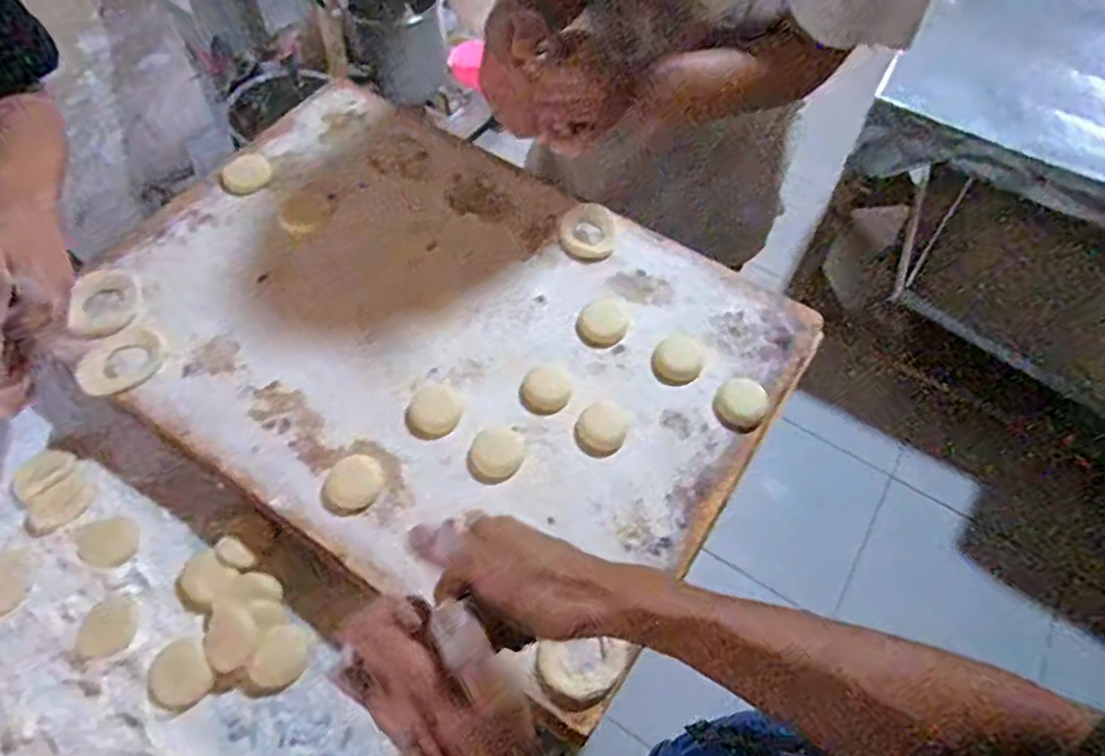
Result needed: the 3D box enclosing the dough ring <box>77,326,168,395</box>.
[{"bbox_3d":[-0.362,-0.016,0.589,0.070,0.008,0.061,-25,63,-16],"label":"dough ring"}]

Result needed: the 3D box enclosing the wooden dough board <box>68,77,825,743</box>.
[{"bbox_3d":[-0.103,-0.052,0.630,0.583,0.018,0.415,29,62,15],"label":"wooden dough board"}]

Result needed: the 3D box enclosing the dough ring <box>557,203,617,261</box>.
[{"bbox_3d":[0.034,-0.144,0.681,0.055,0.008,0.069,8,59,3],"label":"dough ring"}]

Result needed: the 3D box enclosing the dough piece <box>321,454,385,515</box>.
[{"bbox_3d":[-0.154,0.082,0.542,0.041,0.006,0.049,30,63,15],"label":"dough piece"}]

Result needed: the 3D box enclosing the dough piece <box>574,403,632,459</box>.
[{"bbox_3d":[0.041,0.042,0.576,0.048,0.011,0.041,-29,64,-18],"label":"dough piece"}]

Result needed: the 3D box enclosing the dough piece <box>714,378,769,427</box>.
[{"bbox_3d":[0.158,0.019,0.584,0.041,0.012,0.047,27,62,14],"label":"dough piece"}]

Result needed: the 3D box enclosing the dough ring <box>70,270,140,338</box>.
[{"bbox_3d":[-0.400,-0.065,0.627,0.060,0.011,0.076,-14,61,-10],"label":"dough ring"}]

